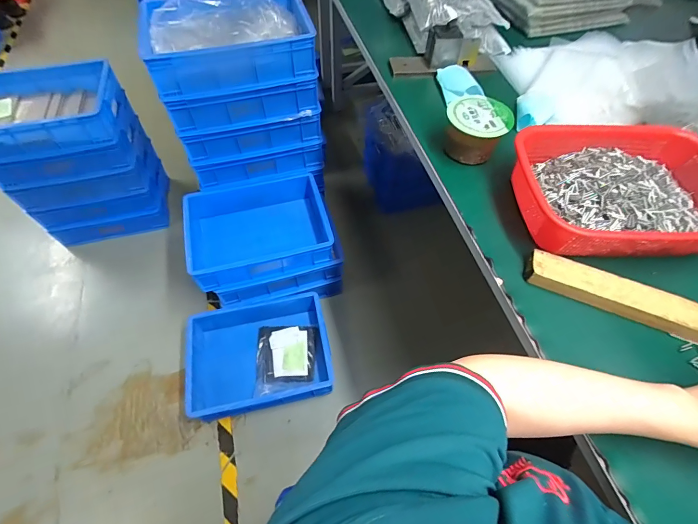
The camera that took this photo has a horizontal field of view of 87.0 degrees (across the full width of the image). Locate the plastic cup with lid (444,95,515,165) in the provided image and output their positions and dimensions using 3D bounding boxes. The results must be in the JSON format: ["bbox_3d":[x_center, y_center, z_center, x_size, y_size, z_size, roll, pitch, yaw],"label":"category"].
[{"bbox_3d":[0.202,-0.215,0.592,0.095,0.068,0.091,0,57,0],"label":"plastic cup with lid"}]

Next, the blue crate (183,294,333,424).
[{"bbox_3d":[-0.273,0.292,1.153,0.422,0.116,0.322,-14,58,-9],"label":"blue crate"}]

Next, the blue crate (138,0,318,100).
[{"bbox_3d":[-0.310,-0.585,0.955,0.399,0.108,0.280,-13,58,-9],"label":"blue crate"}]

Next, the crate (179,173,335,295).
[{"bbox_3d":[-0.279,-0.095,1.158,0.423,0.129,0.301,-13,58,-9],"label":"crate"}]

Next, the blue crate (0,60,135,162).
[{"bbox_3d":[-0.932,-0.477,1.140,0.410,0.118,0.304,-14,58,-9],"label":"blue crate"}]

